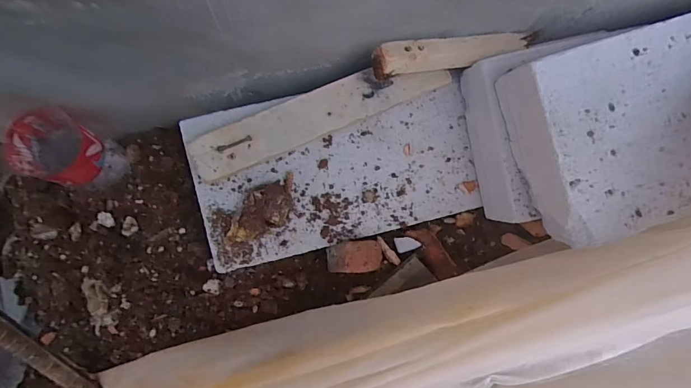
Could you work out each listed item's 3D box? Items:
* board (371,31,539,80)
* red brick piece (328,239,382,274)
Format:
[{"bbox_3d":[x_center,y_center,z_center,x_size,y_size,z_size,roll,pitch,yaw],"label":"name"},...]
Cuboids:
[{"bbox_3d":[0.149,-0.179,0.479,0.272,0.021,0.036,-17,87,-25],"label":"board"},{"bbox_3d":[0.014,0.083,0.519,0.074,0.071,0.042,-6,86,-6],"label":"red brick piece"}]

